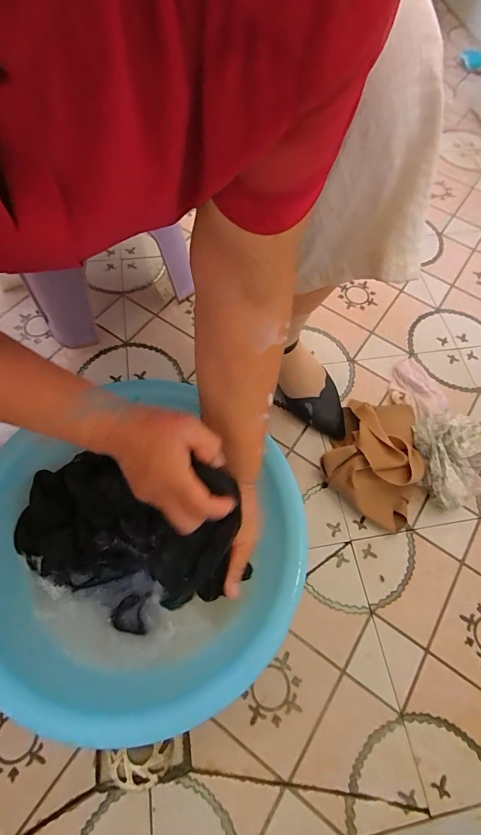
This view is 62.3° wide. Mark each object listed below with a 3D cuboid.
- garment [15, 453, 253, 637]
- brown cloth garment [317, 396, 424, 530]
[{"bbox_3d":[-0.142,0.131,0.433,0.252,0.168,0.157,20,66,8],"label":"garment"},{"bbox_3d":[0.210,0.047,0.594,0.139,0.079,0.191,27,65,10],"label":"brown cloth garment"}]

